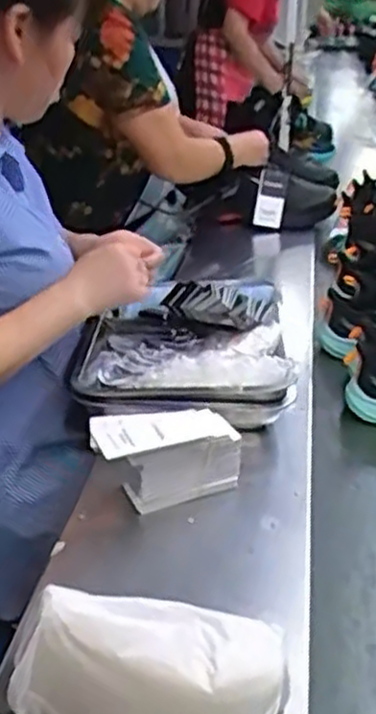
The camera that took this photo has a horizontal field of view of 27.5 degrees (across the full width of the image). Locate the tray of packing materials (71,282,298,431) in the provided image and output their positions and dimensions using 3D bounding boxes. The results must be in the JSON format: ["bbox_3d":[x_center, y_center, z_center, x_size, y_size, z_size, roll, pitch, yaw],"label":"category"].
[{"bbox_3d":[-0.011,-0.015,1.009,0.252,0.067,0.301,-4,24,1],"label":"tray of packing materials"}]

